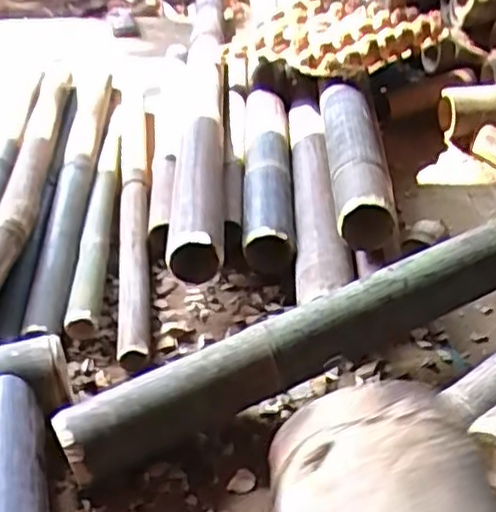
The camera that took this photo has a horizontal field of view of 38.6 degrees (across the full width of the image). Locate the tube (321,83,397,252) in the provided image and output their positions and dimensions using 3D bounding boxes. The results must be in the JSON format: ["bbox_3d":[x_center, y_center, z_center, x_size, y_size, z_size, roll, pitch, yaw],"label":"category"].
[{"bbox_3d":[0.146,-0.143,0.960,0.077,0.070,0.353,1,37,0],"label":"tube"}]

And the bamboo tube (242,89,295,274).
[{"bbox_3d":[0.029,-0.133,1.041,0.064,0.064,0.430,1,37,0],"label":"bamboo tube"}]

